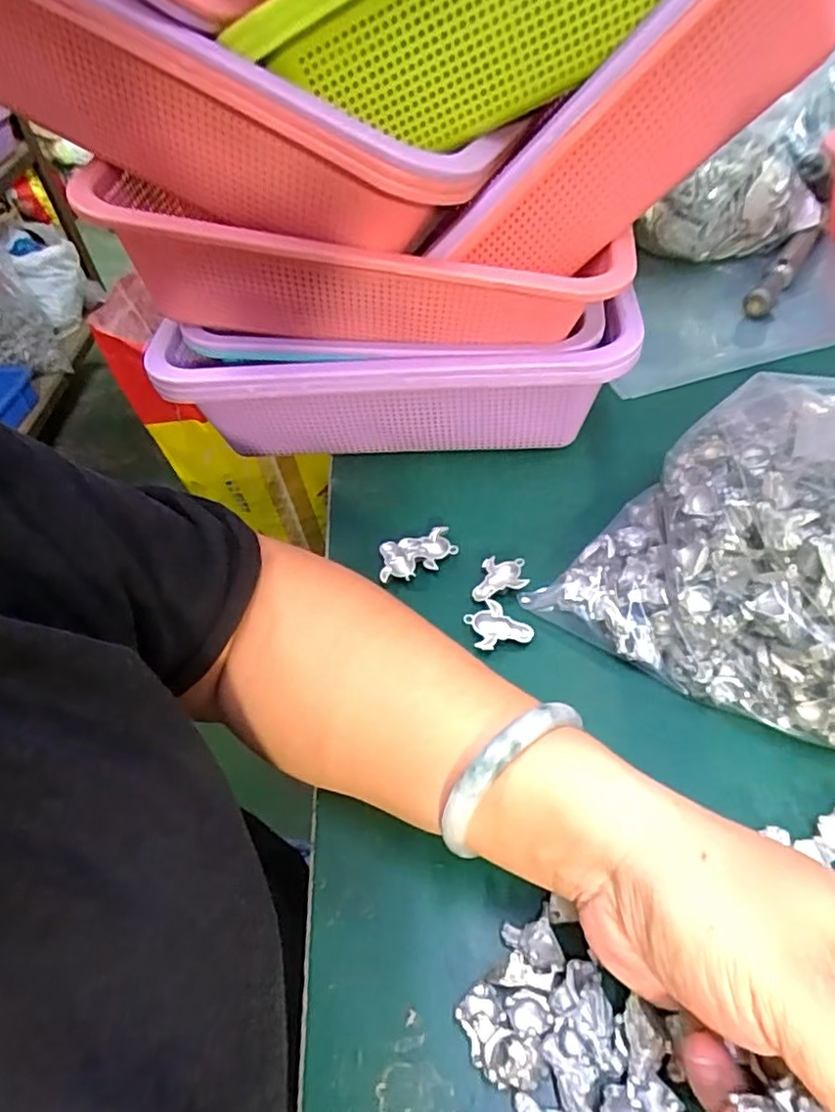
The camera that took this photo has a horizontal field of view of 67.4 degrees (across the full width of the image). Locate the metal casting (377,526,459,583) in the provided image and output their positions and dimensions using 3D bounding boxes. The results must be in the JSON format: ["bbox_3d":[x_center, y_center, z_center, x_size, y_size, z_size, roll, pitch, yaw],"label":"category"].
[{"bbox_3d":[0.000,0.000,0.375,0.046,0.008,0.030,-10,49,-3],"label":"metal casting"}]

